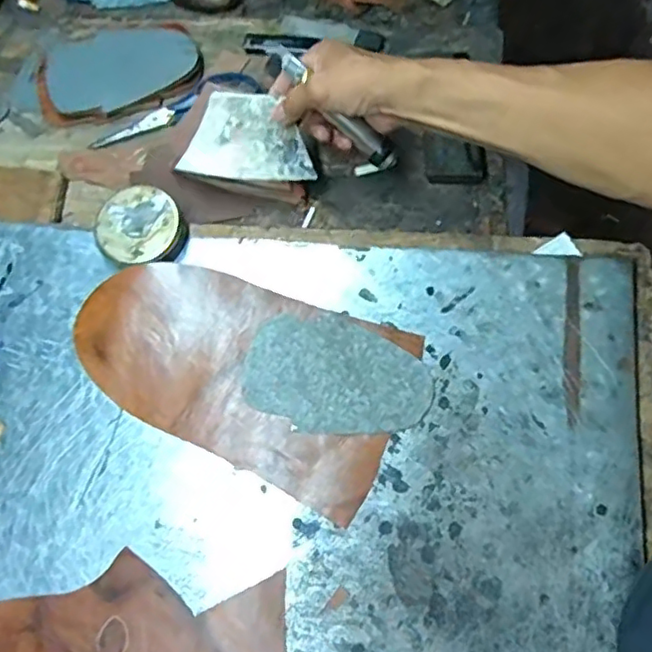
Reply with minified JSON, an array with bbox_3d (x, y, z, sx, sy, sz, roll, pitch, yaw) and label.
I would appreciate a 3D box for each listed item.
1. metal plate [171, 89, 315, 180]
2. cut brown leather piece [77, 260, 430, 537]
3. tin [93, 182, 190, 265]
[{"bbox_3d":[-0.071,-0.171,0.554,0.115,0.004,0.075,0,102,-5],"label":"metal plate"},{"bbox_3d":[-0.075,0.034,0.511,0.272,0.015,0.152,21,76,10],"label":"cut brown leather piece"},{"bbox_3d":[-0.166,-0.086,0.555,0.074,0.032,0.073,-1,71,2],"label":"tin"}]

